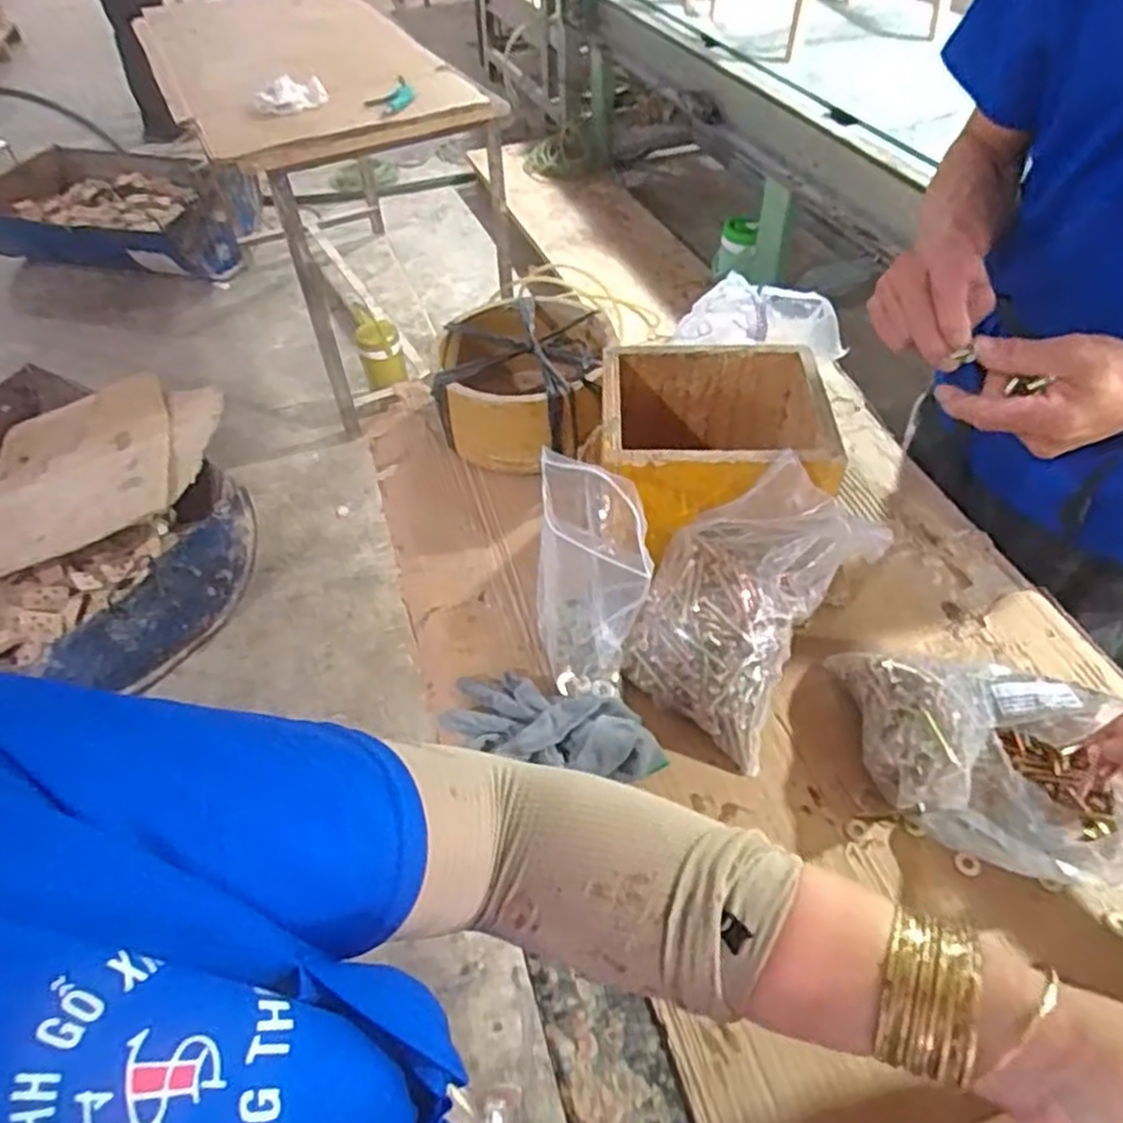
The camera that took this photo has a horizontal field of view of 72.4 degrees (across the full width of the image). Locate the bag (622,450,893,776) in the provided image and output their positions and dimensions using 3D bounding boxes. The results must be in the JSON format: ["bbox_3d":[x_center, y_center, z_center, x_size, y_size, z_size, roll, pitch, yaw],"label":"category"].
[{"bbox_3d":[0.159,0.030,0.667,0.154,0.141,0.209,28,54,24],"label":"bag"}]

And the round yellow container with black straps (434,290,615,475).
[{"bbox_3d":[-0.045,-0.216,0.925,0.192,0.108,0.211,-1,48,1],"label":"round yellow container with black straps"}]

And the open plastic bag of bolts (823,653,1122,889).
[{"bbox_3d":[0.338,0.159,0.607,0.216,0.068,0.190,8,49,9],"label":"open plastic bag of bolts"}]

